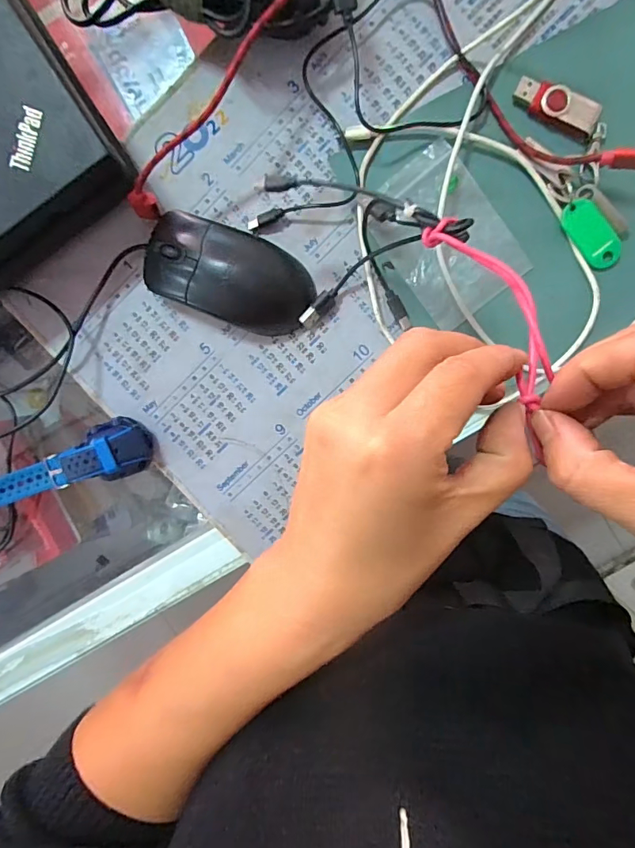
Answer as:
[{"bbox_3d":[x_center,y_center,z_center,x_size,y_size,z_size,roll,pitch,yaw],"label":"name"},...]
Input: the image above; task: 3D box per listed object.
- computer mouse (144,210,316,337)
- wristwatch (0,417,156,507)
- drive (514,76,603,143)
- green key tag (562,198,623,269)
[{"bbox_3d":[-0.059,-0.097,0.298,0.109,0.032,0.055,22,98,0],"label":"computer mouse"},{"bbox_3d":[-0.195,0.033,0.322,0.151,0.035,0.038,-15,96,5],"label":"wristwatch"},{"bbox_3d":[0.146,-0.194,0.280,0.052,0.008,0.019,28,98,-1],"label":"drive"},{"bbox_3d":[0.174,-0.120,0.290,0.021,0.004,0.046,-39,97,18],"label":"green key tag"}]

